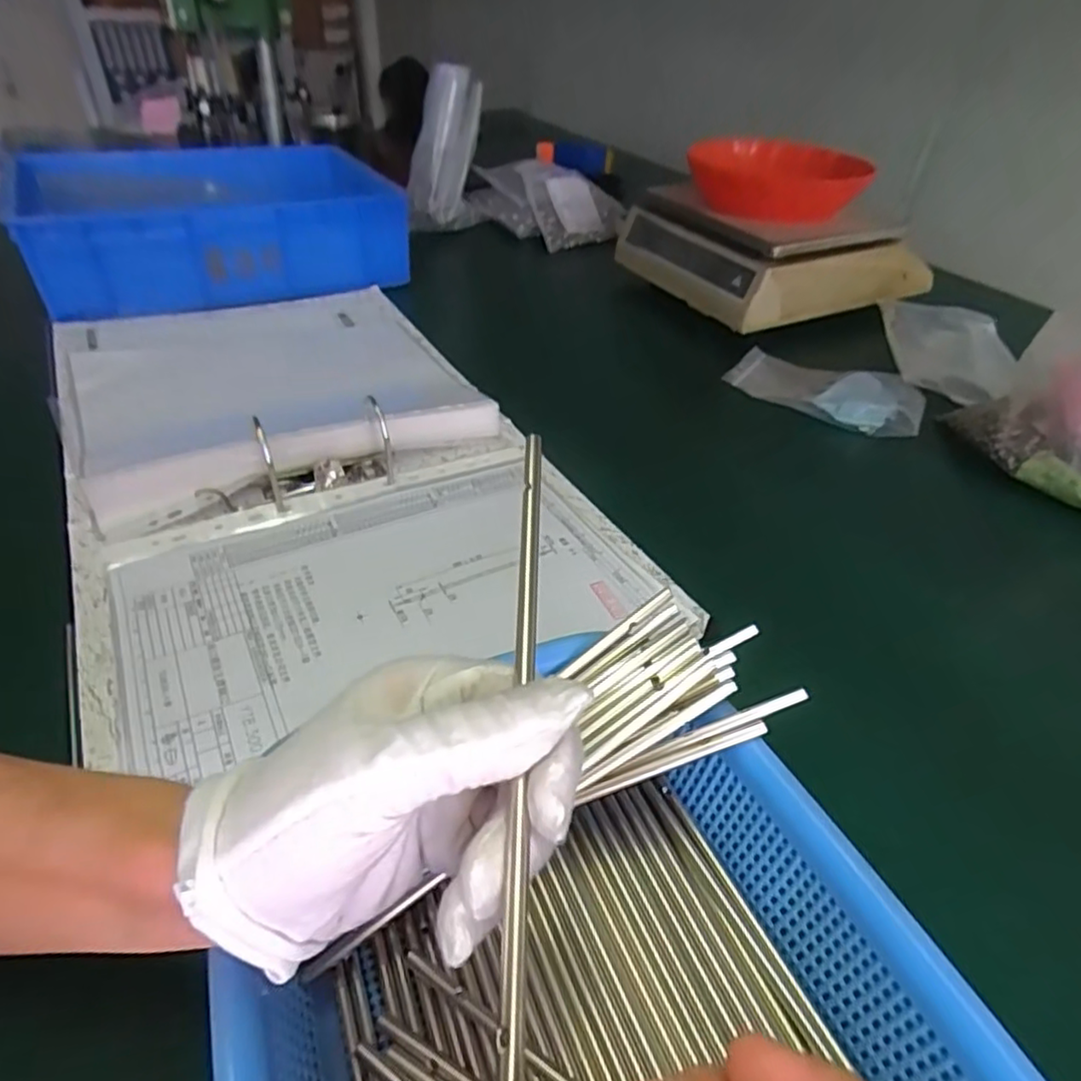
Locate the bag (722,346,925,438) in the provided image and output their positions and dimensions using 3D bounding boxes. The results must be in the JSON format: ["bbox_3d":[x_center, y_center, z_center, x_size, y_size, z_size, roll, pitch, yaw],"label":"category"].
[{"bbox_3d":[0.285,-0.150,0.650,0.176,0.025,0.099,21,44,19],"label":"bag"}]

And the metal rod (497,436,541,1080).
[{"bbox_3d":[-0.005,0.045,0.181,0.006,0.007,0.199,2,56,0],"label":"metal rod"}]

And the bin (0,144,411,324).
[{"bbox_3d":[-0.372,-0.367,0.761,0.379,0.127,0.239,-19,46,-23],"label":"bin"}]

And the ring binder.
[{"bbox_3d":[-0.191,-0.085,0.533,0.348,0.061,0.565,-19,46,-24],"label":"ring binder"}]

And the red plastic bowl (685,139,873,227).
[{"bbox_3d":[0.278,-0.438,0.784,0.197,0.047,0.165,9,41,6],"label":"red plastic bowl"}]

